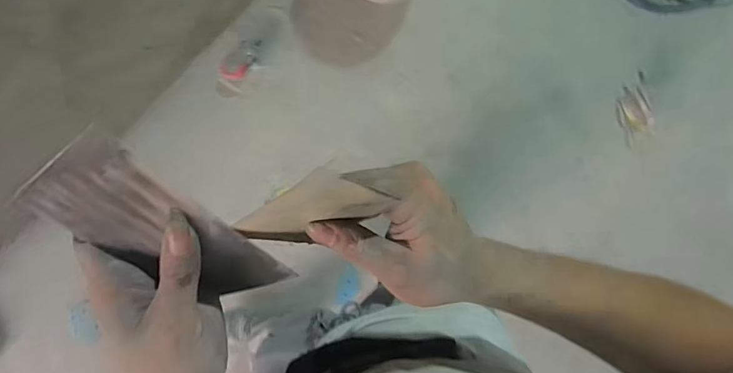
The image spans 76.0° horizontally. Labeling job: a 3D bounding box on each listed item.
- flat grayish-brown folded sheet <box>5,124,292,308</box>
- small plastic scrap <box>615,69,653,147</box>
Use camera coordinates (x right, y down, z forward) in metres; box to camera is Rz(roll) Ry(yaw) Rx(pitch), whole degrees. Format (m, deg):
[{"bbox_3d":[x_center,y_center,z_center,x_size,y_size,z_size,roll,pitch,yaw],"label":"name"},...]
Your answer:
[{"bbox_3d":[-0.120,0.029,0.281,0.069,0.008,0.139,-35,122,21],"label":"flat grayish-brown folded sheet"},{"bbox_3d":[0.840,-0.240,1.472,0.098,0.022,0.203,-18,97,31],"label":"small plastic scrap"}]

